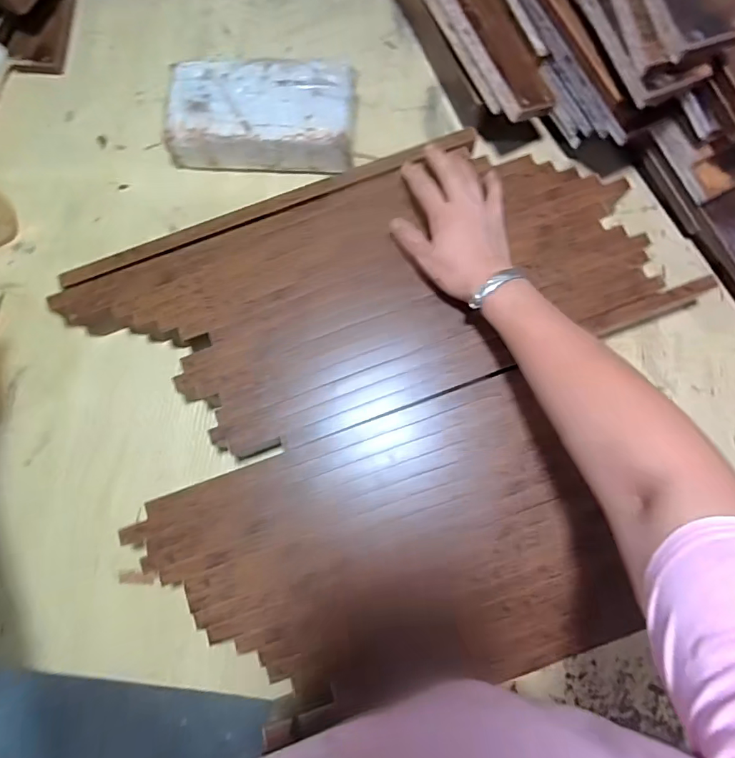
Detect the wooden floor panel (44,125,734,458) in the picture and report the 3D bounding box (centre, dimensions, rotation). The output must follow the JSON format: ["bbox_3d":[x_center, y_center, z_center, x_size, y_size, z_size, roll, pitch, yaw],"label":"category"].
[{"bbox_3d":[0.003,-0.094,0.486,0.555,0.026,0.250,-20,82,-4],"label":"wooden floor panel"}]

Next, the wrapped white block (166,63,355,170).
[{"bbox_3d":[-0.118,-0.296,0.544,0.204,0.063,0.105,2,80,-1],"label":"wrapped white block"}]

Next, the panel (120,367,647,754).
[{"bbox_3d":[0.013,0.165,0.425,0.384,0.018,0.246,-21,81,-5],"label":"panel"}]

